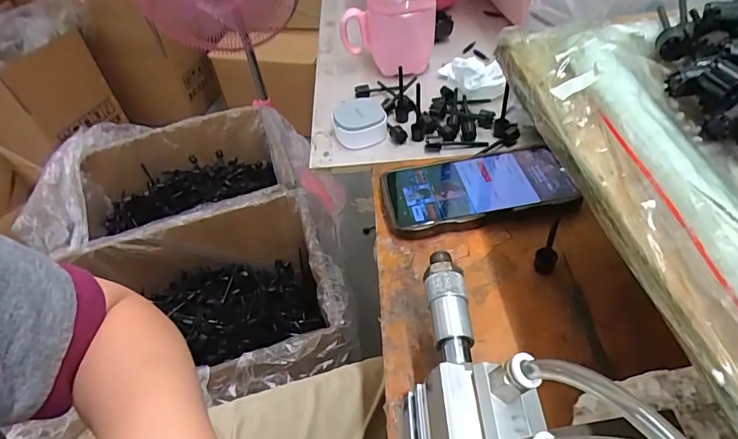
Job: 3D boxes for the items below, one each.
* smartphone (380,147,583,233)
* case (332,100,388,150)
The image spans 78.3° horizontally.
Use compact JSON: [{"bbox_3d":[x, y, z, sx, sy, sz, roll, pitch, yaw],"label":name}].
[{"bbox_3d":[0.093,-0.027,0.401,0.160,0.013,0.076,-9,47,-1],"label":"smartphone"},{"bbox_3d":[-0.010,-0.103,0.477,0.053,0.030,0.051,-15,47,-7],"label":"case"}]

